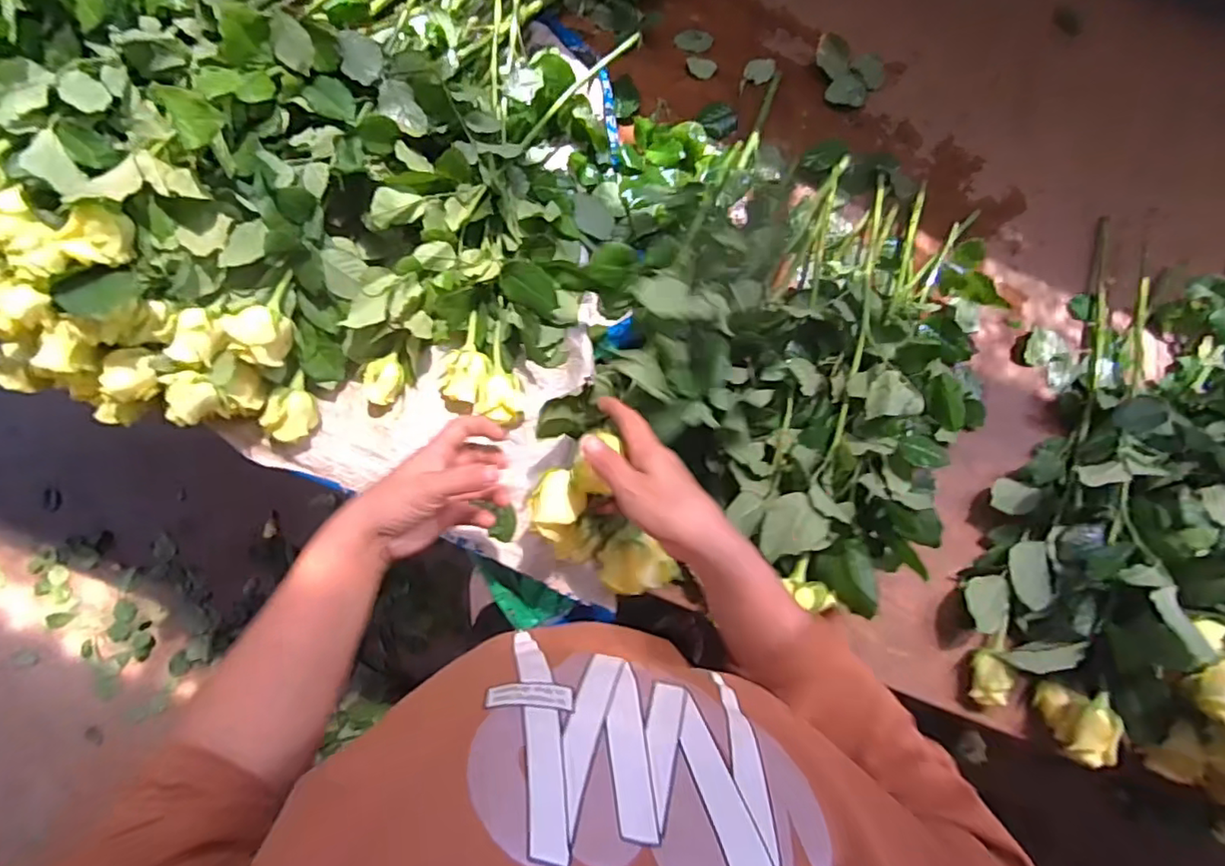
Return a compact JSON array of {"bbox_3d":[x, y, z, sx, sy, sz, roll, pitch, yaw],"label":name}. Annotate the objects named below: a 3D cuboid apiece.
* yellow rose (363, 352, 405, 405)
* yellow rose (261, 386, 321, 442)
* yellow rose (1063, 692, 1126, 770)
[{"bbox_3d":[-0.206,-0.048,0.546,0.030,0.028,0.044,38,81,3],"label":"yellow rose"},{"bbox_3d":[-0.286,-0.016,0.529,0.037,0.031,0.046,17,81,0],"label":"yellow rose"},{"bbox_3d":[0.406,0.248,0.500,0.028,0.027,0.058,17,81,0],"label":"yellow rose"}]

